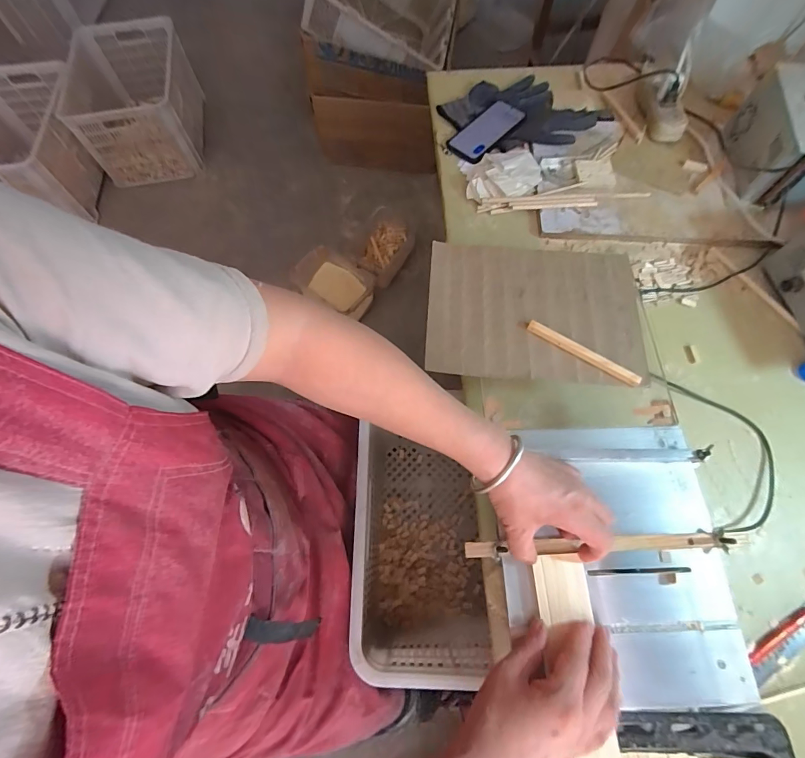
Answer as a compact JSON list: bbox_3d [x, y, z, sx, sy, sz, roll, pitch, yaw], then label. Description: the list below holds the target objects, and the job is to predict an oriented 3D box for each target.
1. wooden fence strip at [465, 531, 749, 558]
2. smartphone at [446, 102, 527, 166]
[{"bbox_3d":[0.207,0.173,0.413,0.278,0.022,0.016,-3,67,0],"label":"wooden fence strip"},{"bbox_3d":[0.162,-0.480,0.765,0.076,0.016,0.156,41,74,17],"label":"smartphone"}]

